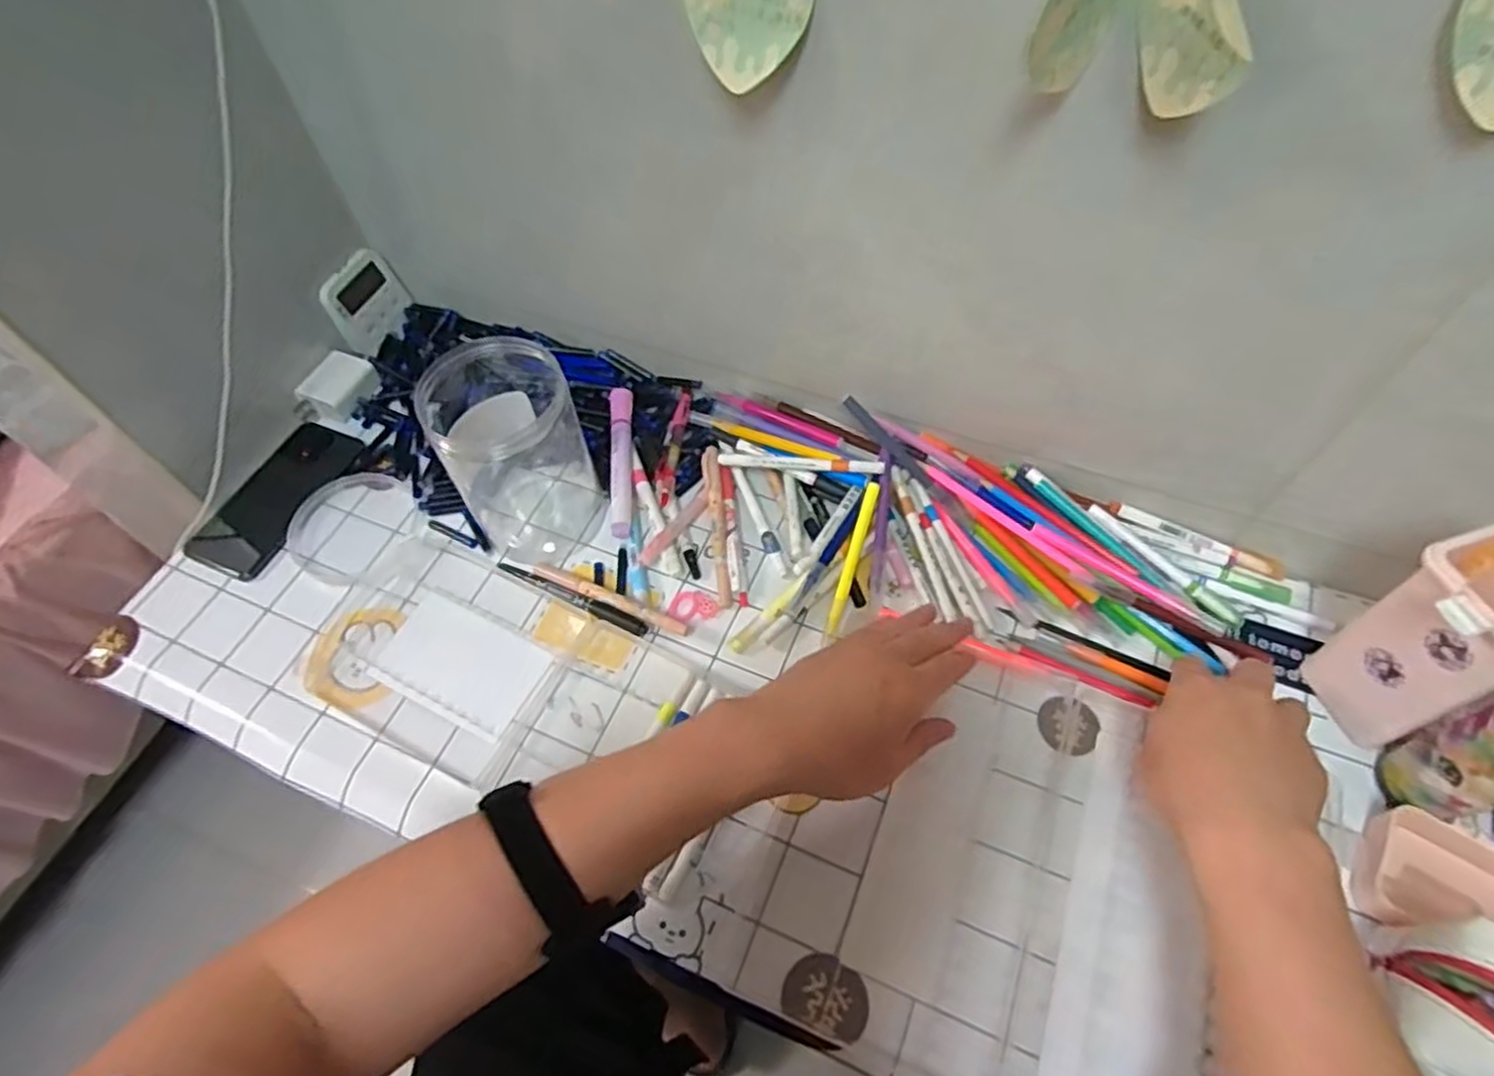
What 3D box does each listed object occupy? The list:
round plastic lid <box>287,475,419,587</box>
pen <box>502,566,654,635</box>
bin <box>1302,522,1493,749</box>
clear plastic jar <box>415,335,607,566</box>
[{"bbox_3d":[-0.318,-0.010,0.614,0.092,0.017,0.096,-1,59,2],"label":"round plastic lid"},{"bbox_3d":[-0.134,0.044,0.567,0.134,0.016,0.010,23,63,16],"label":"pen"},{"bbox_3d":[0.410,0.065,0.452,0.080,0.139,0.077,-23,57,-9],"label":"bin"},{"bbox_3d":[-0.174,-0.068,0.557,0.096,0.150,0.109,-33,59,-15],"label":"clear plastic jar"}]

